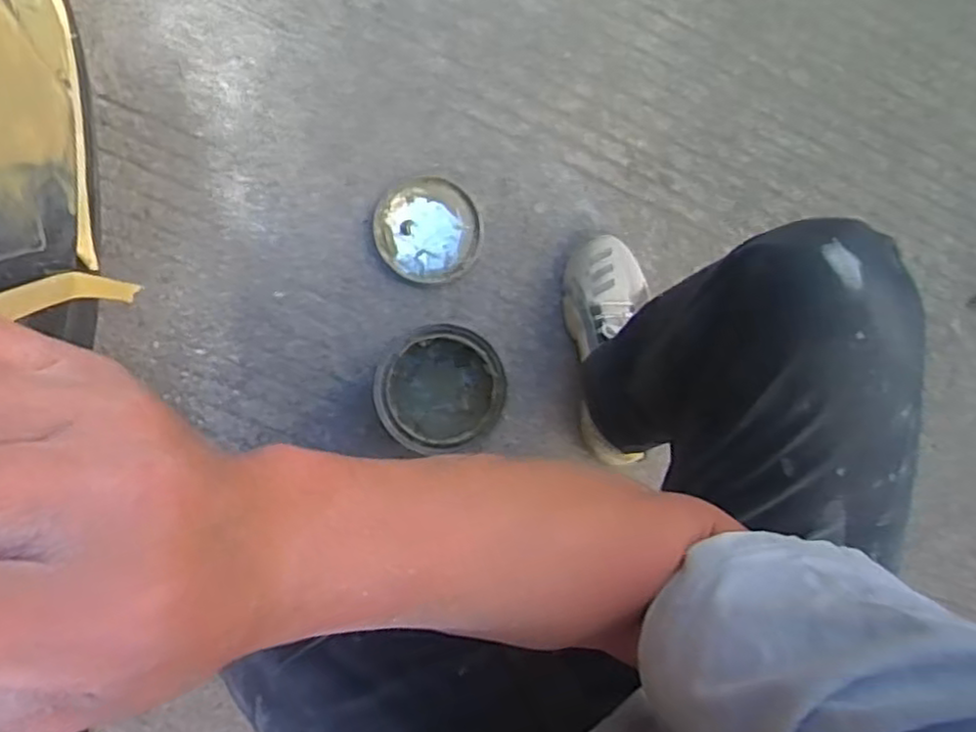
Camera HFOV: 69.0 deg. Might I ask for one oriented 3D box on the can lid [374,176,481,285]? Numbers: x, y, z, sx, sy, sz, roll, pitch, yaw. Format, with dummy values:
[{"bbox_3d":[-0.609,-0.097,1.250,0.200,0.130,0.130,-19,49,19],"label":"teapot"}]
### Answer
[{"bbox_3d":[-0.068,-0.153,0.798,0.114,0.017,0.112,0,93,-8],"label":"can lid"}]

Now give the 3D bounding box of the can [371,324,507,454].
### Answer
[{"bbox_3d":[-0.054,0.022,0.770,0.130,0.083,0.132,-8,94,-8],"label":"can"}]

